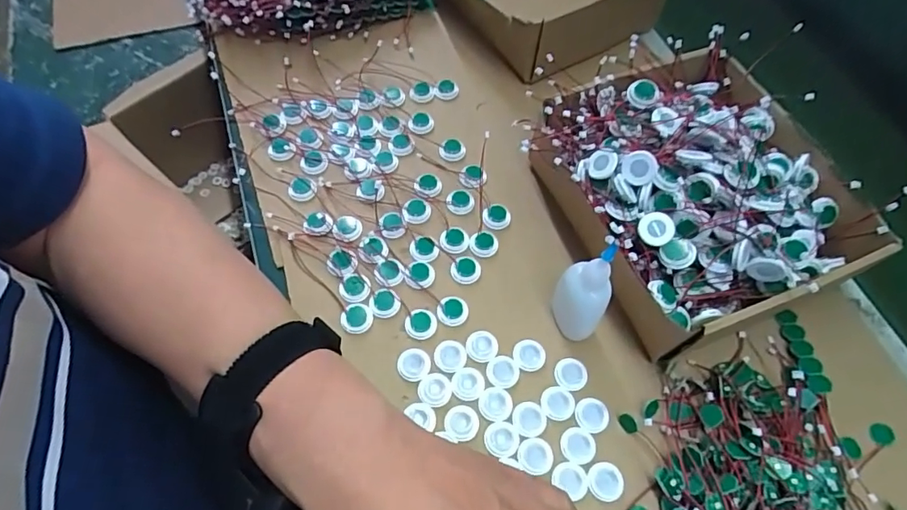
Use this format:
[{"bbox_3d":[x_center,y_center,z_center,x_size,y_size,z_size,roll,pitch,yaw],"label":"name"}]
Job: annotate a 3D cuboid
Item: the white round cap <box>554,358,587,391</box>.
[{"bbox_3d":[0.083,0.084,0.368,0.023,0.004,0.022,1,61,-2],"label":"white round cap"}]

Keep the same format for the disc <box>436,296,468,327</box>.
[{"bbox_3d":[-0.001,0.041,0.385,0.023,0.004,0.022,2,61,-1],"label":"disc"}]

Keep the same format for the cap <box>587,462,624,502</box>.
[{"bbox_3d":[0.099,0.146,0.335,0.022,0.004,0.023,1,61,-2],"label":"cap"}]

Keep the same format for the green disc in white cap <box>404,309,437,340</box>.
[{"bbox_3d":[-0.024,0.050,0.380,0.023,0.004,0.022,1,61,-1],"label":"green disc in white cap"}]

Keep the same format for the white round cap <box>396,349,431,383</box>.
[{"bbox_3d":[-0.028,0.077,0.367,0.023,0.004,0.023,1,61,-2],"label":"white round cap"}]

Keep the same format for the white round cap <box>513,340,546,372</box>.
[{"bbox_3d":[0.055,0.072,0.373,0.023,0.004,0.022,1,61,-2],"label":"white round cap"}]

